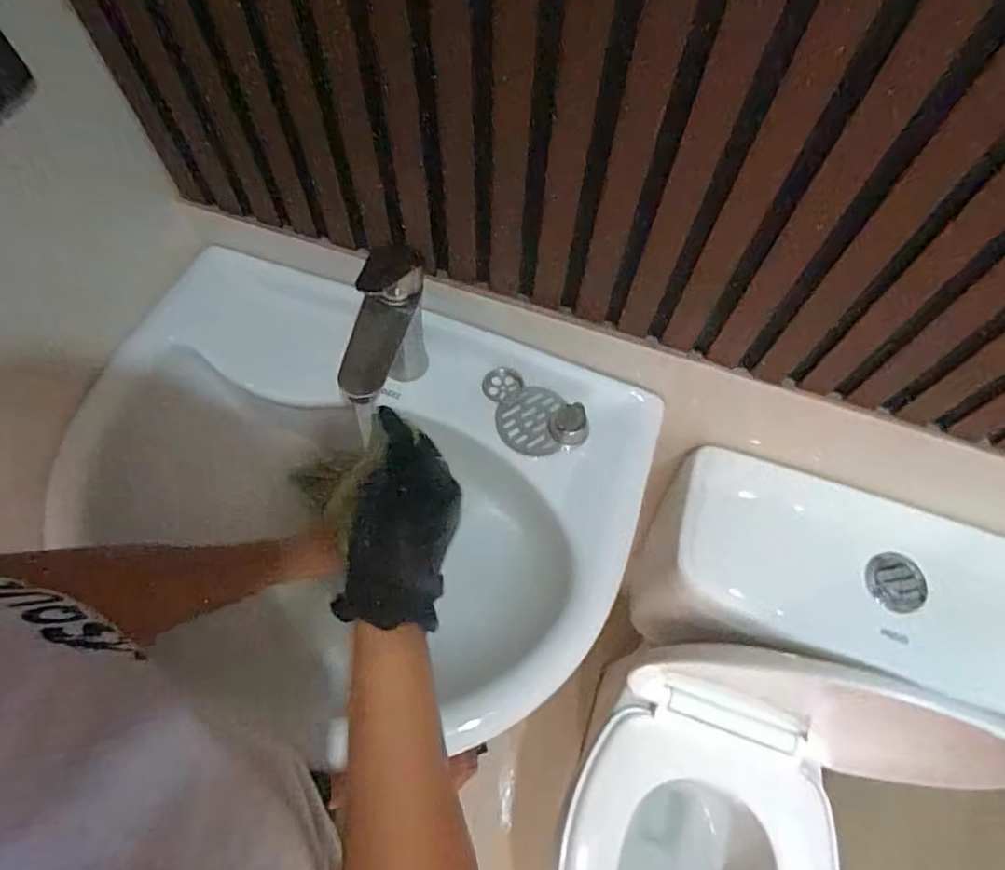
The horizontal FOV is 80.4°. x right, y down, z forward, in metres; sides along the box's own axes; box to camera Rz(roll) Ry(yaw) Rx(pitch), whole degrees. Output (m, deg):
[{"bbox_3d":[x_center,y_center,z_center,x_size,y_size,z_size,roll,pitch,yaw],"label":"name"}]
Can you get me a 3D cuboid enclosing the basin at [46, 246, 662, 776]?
[{"bbox_3d":[-0.139,0.065,0.581,0.485,0.198,0.366,21,67,7],"label":"basin"}]

